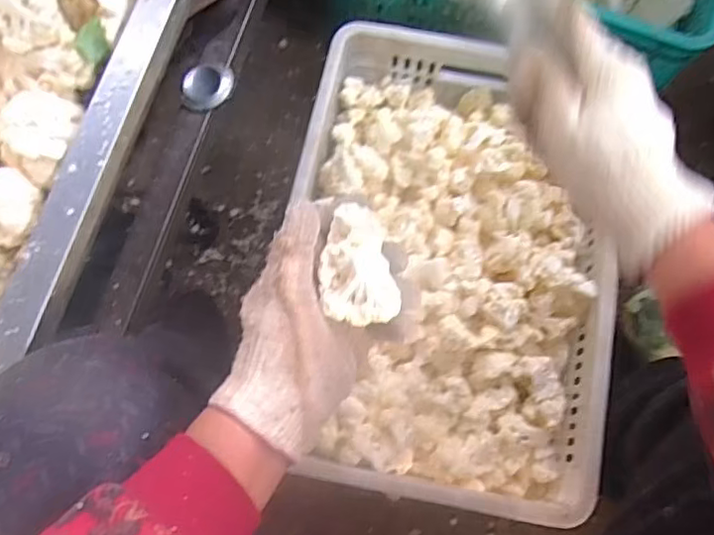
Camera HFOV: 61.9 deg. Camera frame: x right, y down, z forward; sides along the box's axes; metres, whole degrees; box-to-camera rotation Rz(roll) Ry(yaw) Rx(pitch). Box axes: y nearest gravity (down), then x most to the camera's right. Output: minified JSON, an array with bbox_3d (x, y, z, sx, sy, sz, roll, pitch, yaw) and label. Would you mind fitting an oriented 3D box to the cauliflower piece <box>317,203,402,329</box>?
[{"bbox_3d":[0.000,-0.002,0.393,0.046,0.022,0.080,-14,75,-4],"label":"cauliflower piece"}]

